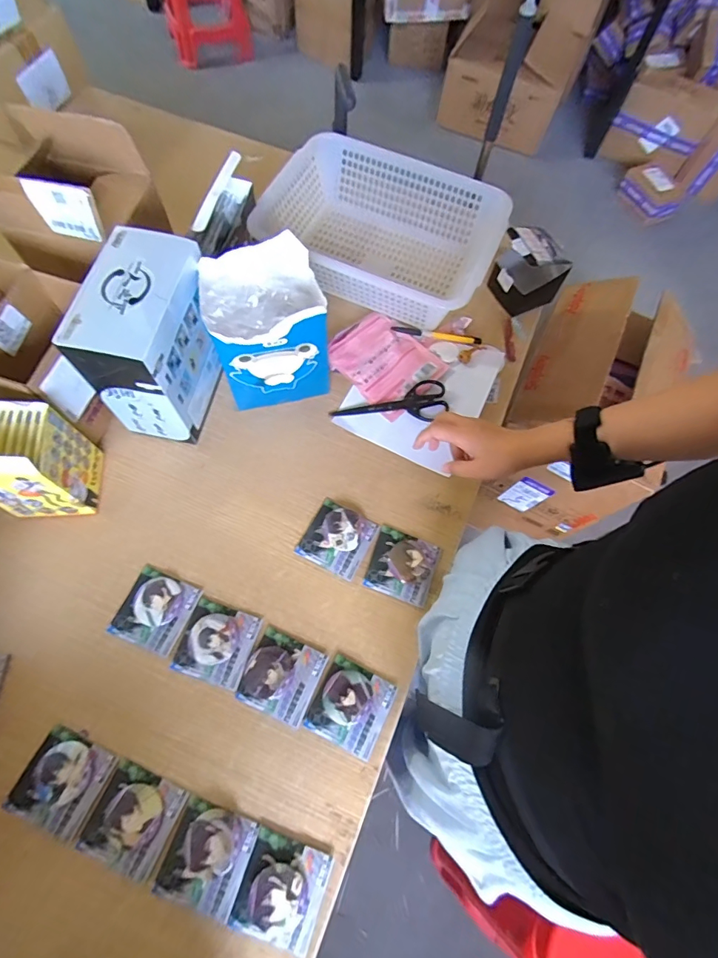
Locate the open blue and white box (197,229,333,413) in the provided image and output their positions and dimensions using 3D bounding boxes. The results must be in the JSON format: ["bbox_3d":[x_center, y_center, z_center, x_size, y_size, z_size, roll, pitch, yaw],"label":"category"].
[{"bbox_3d":[-0.118,-0.192,0.596,0.132,0.181,0.118,-13,69,-7],"label":"open blue and white box"}]

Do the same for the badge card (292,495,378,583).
[{"bbox_3d":[-0.028,0.075,0.585,0.082,0.018,0.085,27,70,8],"label":"badge card"}]

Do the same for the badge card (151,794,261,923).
[{"bbox_3d":[-0.154,0.383,0.456,0.081,0.016,0.083,19,69,6],"label":"badge card"}]

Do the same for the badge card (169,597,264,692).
[{"bbox_3d":[-0.167,0.194,0.532,0.083,0.018,0.084,18,69,5],"label":"badge card"}]

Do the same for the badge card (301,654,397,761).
[{"bbox_3d":[-0.008,0.259,0.514,0.081,0.013,0.084,26,70,8],"label":"badge card"}]

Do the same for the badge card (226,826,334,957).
[{"bbox_3d":[-0.078,0.412,0.449,0.082,0.014,0.083,19,69,5],"label":"badge card"}]

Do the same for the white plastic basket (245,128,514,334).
[{"bbox_3d":[0.030,-0.382,0.715,0.350,0.100,0.257,26,70,8],"label":"white plastic basket"}]

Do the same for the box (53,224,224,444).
[{"bbox_3d":[-0.253,-0.168,0.574,0.098,0.195,0.170,10,68,2],"label":"box"}]

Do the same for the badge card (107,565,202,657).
[{"bbox_3d":[-0.246,0.158,0.545,0.083,0.011,0.085,21,69,6],"label":"badge card"}]

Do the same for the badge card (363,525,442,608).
[{"bbox_3d":[0.056,0.110,0.575,0.083,0.017,0.082,20,69,7],"label":"badge card"}]

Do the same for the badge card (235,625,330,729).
[{"bbox_3d":[-0.090,0.228,0.523,0.083,0.015,0.084,24,69,7],"label":"badge card"}]

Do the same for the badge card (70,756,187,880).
[{"bbox_3d":[-0.235,0.354,0.468,0.083,0.012,0.084,22,69,6],"label":"badge card"}]

